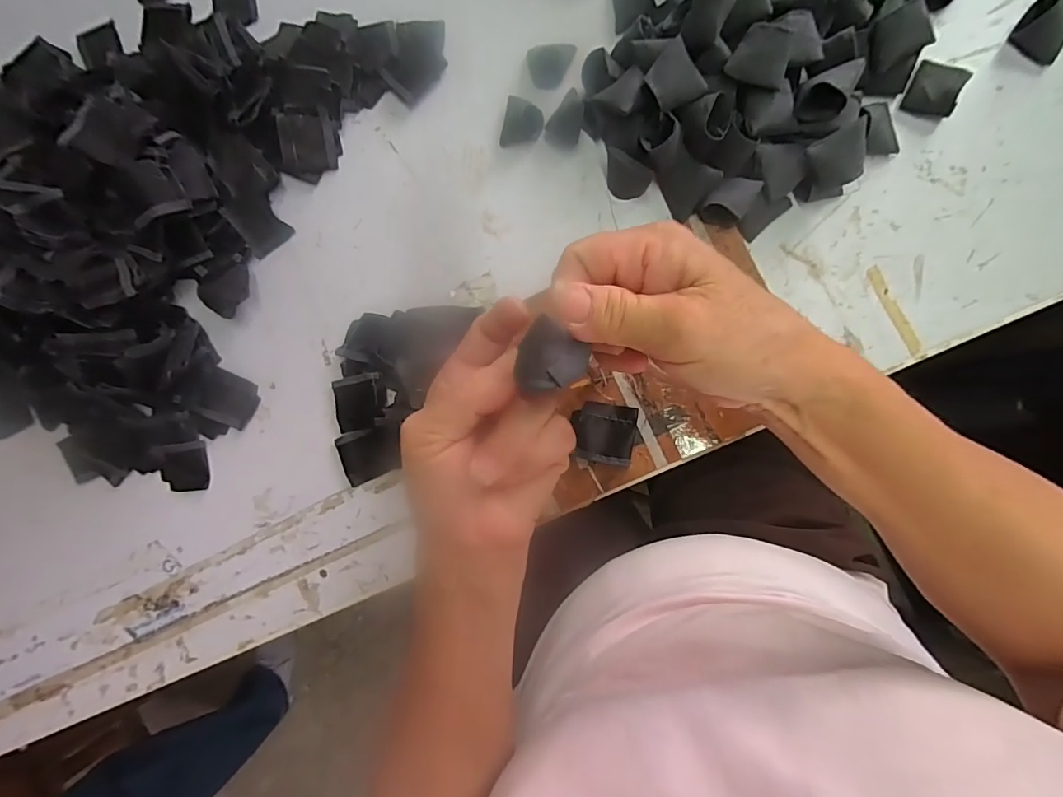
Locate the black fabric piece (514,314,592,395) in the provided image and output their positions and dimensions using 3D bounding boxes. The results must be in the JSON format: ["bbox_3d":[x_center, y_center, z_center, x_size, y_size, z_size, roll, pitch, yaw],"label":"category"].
[{"bbox_3d":[0.008,-0.013,0.181,0.030,0.006,0.027,26,88,-32],"label":"black fabric piece"}]

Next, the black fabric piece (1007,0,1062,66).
[{"bbox_3d":[0.382,-0.274,0.348,0.038,0.024,0.027,42,95,8],"label":"black fabric piece"}]

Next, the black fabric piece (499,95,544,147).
[{"bbox_3d":[-0.009,-0.245,0.420,0.036,0.024,0.030,14,90,10],"label":"black fabric piece"}]

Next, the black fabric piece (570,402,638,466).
[{"bbox_3d":[0.061,0.029,0.389,0.048,0.008,0.048,9,89,10],"label":"black fabric piece"}]

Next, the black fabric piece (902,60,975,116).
[{"bbox_3d":[0.311,-0.237,0.361,0.035,0.016,0.039,27,93,9],"label":"black fabric piece"}]

